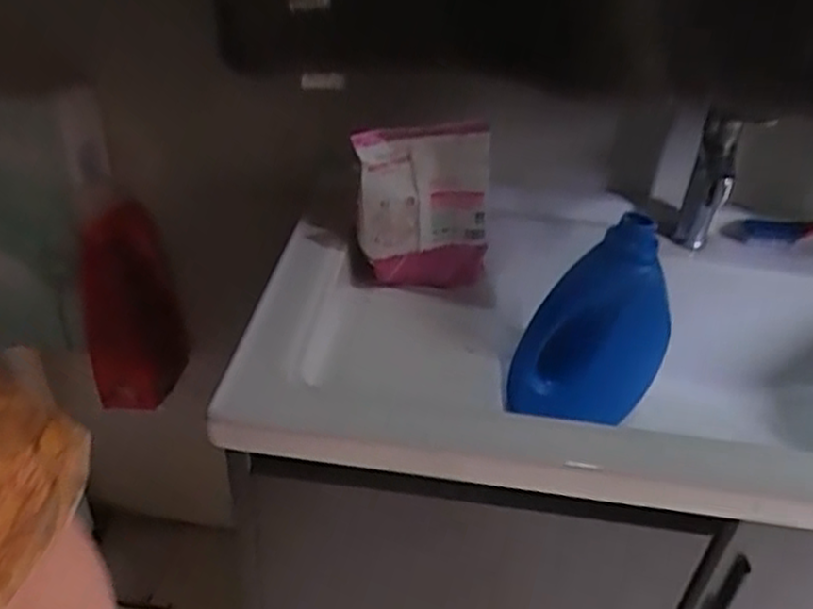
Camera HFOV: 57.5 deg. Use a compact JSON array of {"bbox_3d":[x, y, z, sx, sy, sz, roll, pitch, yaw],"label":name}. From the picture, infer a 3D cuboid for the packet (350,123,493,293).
[{"bbox_3d":[0.022,-0.113,0.892,0.168,0.198,0.043,-1,34,-5],"label":"packet"}]

